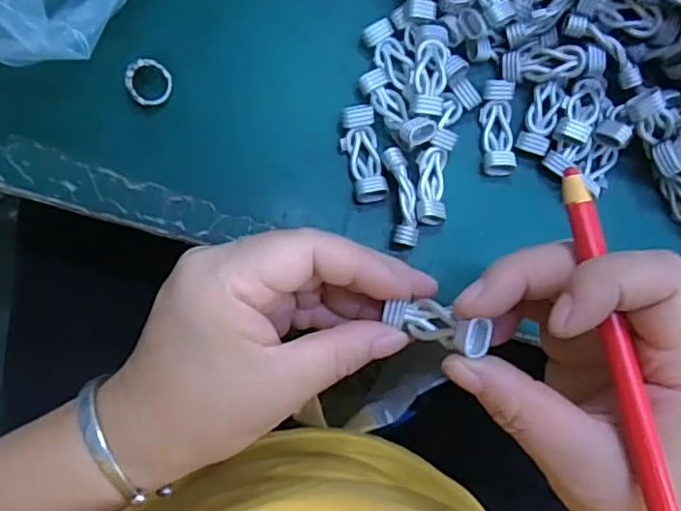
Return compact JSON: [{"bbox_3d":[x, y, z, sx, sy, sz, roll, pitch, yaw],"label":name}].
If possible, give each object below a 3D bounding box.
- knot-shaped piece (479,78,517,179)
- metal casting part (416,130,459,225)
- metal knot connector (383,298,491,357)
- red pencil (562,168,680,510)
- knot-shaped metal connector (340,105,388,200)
[{"bbox_3d":[0.076,-0.061,0.294,0.015,0.007,0.045,0,84,-3],"label":"knot-shaped piece"},{"bbox_3d":[0.044,-0.036,0.289,0.017,0.011,0.044,9,84,-2],"label":"metal casting part"},{"bbox_3d":[0.036,0.025,0.224,0.014,0.039,0.014,-8,103,-34],"label":"metal knot connector"},{"bbox_3d":[0.094,0.054,0.191,0.008,0.005,0.167,-11,81,-4],"label":"red pencil"},{"bbox_3d":[0.011,-0.047,0.287,0.016,0.008,0.045,-10,85,-4],"label":"knot-shaped metal connector"}]

